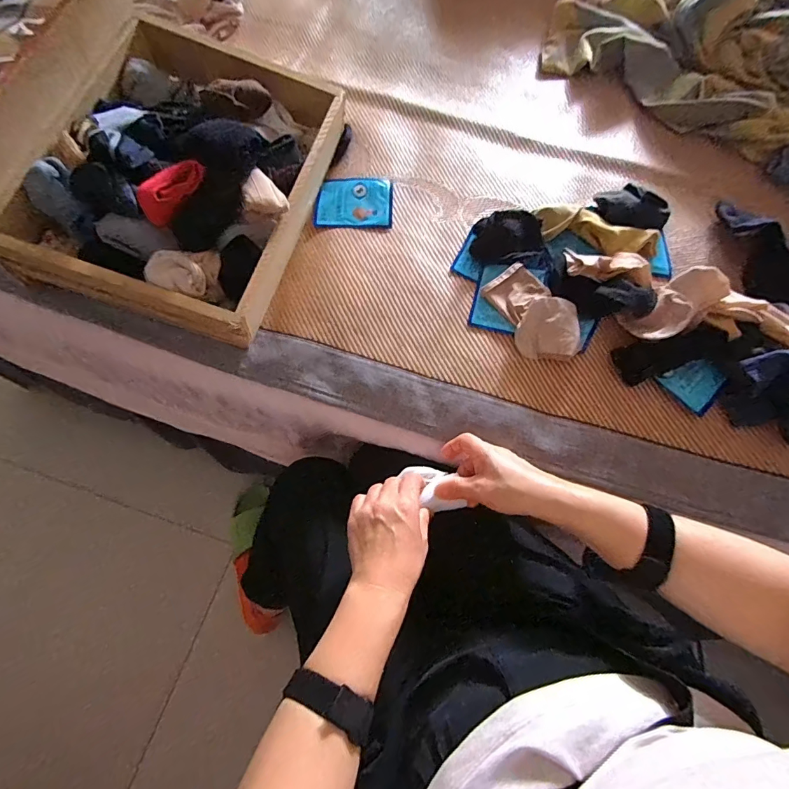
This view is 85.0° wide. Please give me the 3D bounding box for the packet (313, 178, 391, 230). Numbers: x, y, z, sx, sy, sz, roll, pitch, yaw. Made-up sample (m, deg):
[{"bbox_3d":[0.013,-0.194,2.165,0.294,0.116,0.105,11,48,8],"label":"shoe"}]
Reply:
[{"bbox_3d":[-0.058,-0.272,0.615,0.108,0.010,0.083,-1,68,-2],"label":"packet"}]

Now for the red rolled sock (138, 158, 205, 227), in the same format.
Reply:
[{"bbox_3d":[-0.248,-0.229,0.480,0.083,0.040,0.032,-44,74,1],"label":"red rolled sock"}]

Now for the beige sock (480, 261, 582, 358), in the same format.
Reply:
[{"bbox_3d":[0.175,-0.104,0.540,0.076,0.030,0.136,-25,71,-11],"label":"beige sock"}]

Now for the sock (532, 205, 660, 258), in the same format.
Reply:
[{"bbox_3d":[0.269,-0.217,0.584,0.166,0.039,0.057,19,69,6],"label":"sock"}]

